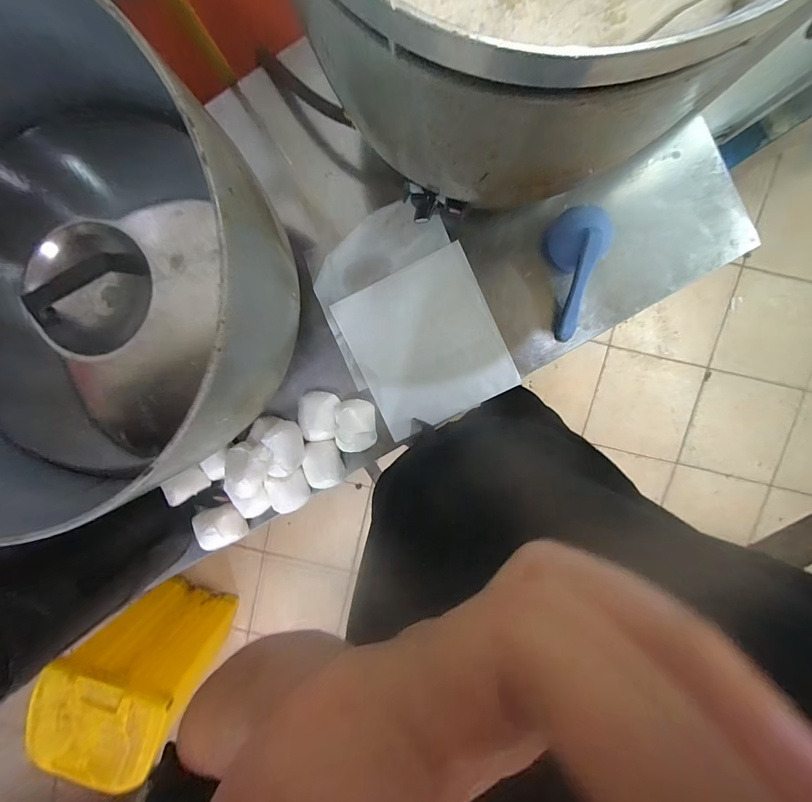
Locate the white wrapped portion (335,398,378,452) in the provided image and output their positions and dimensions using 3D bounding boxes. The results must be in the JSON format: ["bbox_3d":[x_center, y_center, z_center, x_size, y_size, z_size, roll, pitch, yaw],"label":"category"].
[{"bbox_3d":[-0.086,0.040,0.623,0.067,0.065,0.084,-3,97,2],"label":"white wrapped portion"}]

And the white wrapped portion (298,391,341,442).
[{"bbox_3d":[-0.150,0.024,0.630,0.065,0.054,0.082,-1,97,2],"label":"white wrapped portion"}]

